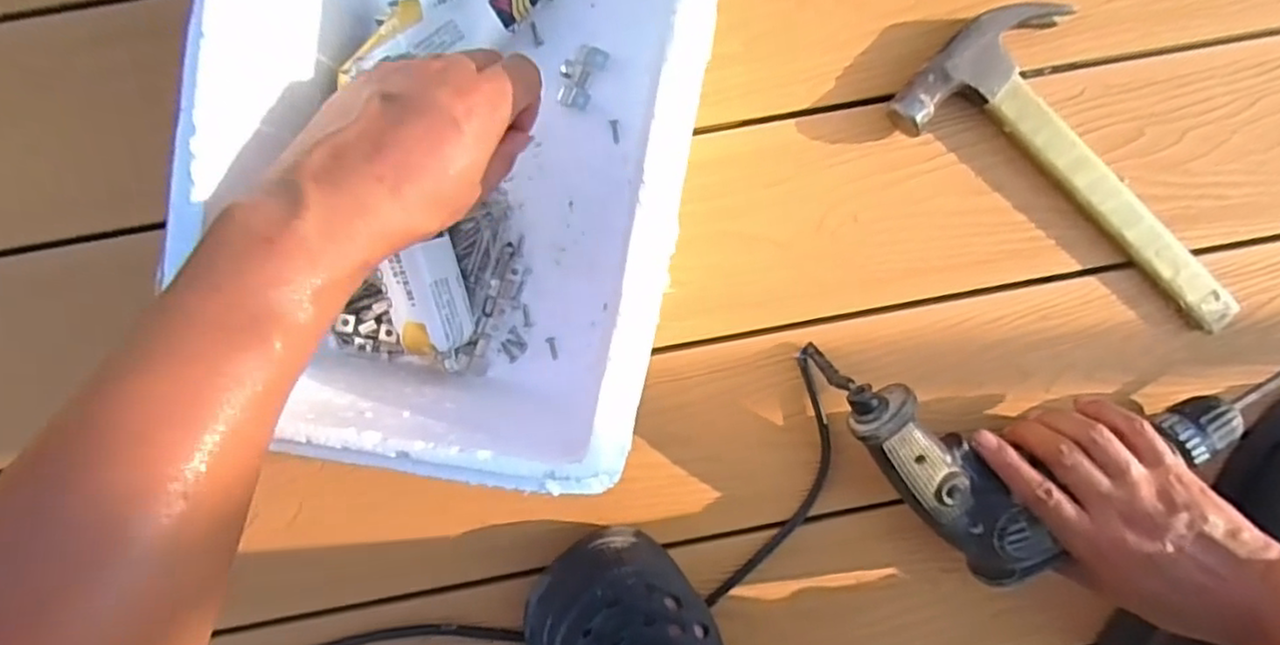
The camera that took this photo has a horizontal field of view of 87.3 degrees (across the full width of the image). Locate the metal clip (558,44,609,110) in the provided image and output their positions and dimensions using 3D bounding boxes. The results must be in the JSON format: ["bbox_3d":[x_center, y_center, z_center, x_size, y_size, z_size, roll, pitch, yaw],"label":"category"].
[{"bbox_3d":[-0.039,-0.160,0.435,0.025,0.008,0.041,26,95,-4],"label":"metal clip"}]

